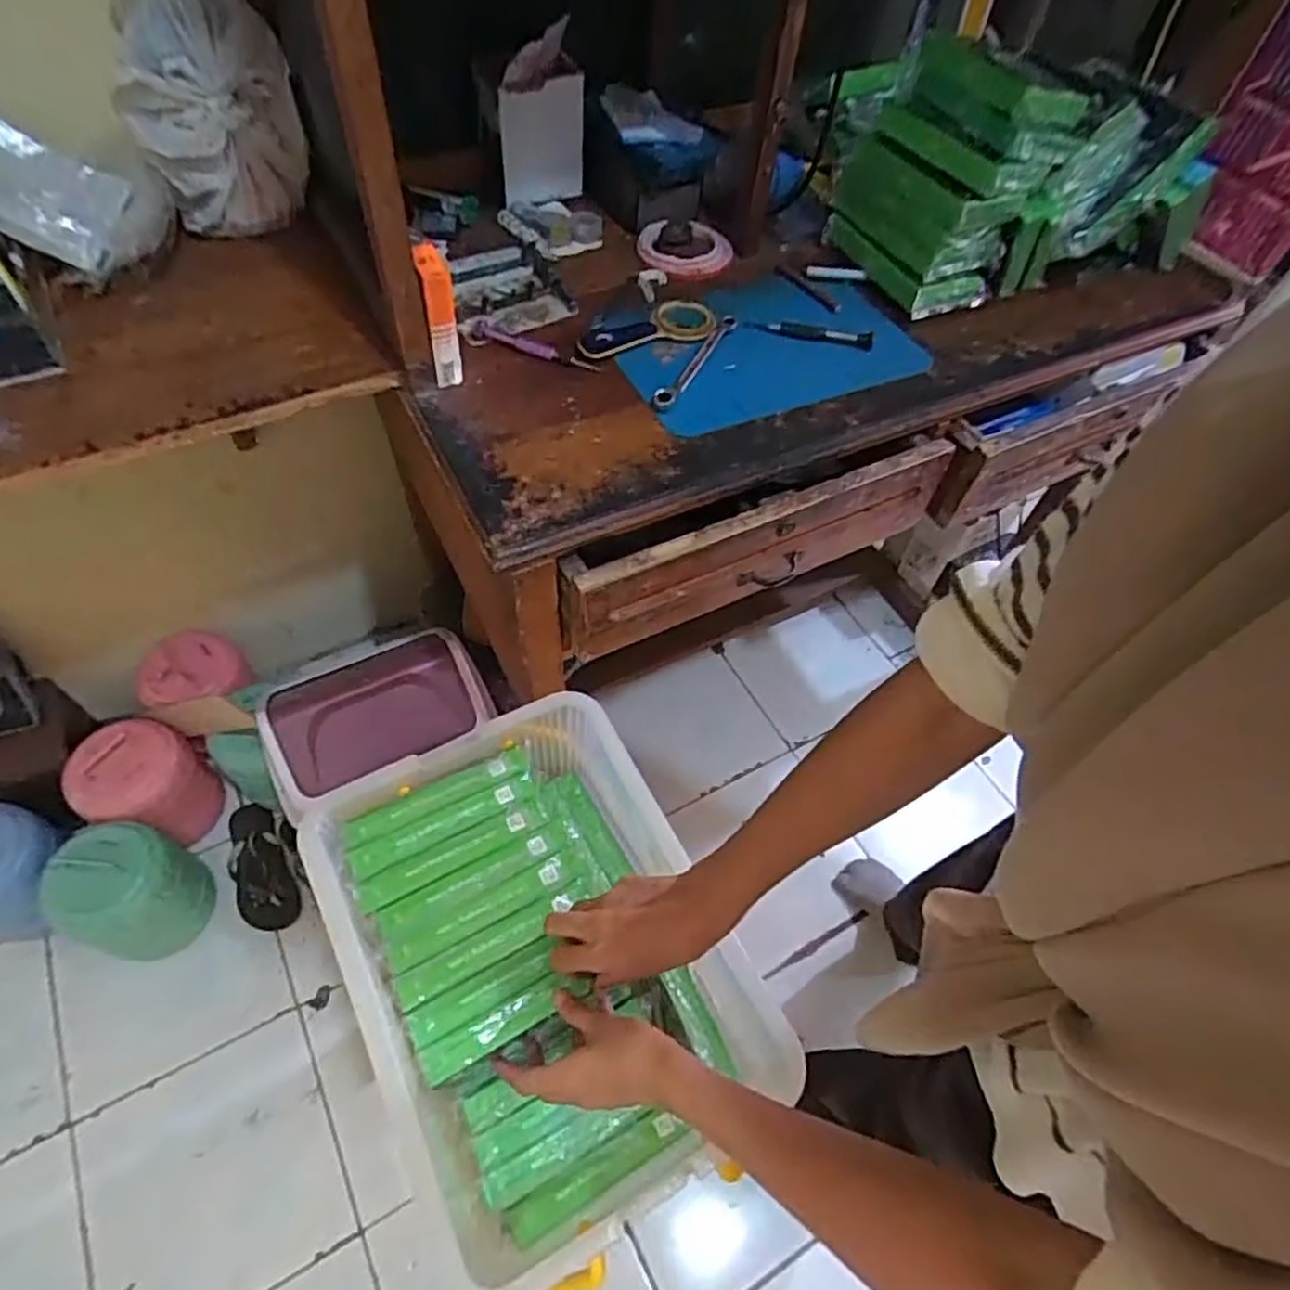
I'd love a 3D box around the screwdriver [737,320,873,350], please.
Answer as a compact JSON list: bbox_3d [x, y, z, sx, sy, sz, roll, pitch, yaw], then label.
[{"bbox_3d":[0.164,-0.318,0.745,0.131,0.009,0.022,12,56,4],"label":"screwdriver"}]

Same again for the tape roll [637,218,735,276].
[{"bbox_3d":[0.042,-0.446,0.820,0.097,0.022,0.097,2,56,-3],"label":"tape roll"}]

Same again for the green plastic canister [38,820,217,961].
[{"bbox_3d":[-0.709,0.349,1.025,0.144,0.194,0.150,28,59,14],"label":"green plastic canister"}]

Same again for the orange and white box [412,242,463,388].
[{"bbox_3d":[-0.175,-0.278,0.630,0.025,0.120,0.022,-10,58,-11],"label":"orange and white box"}]

